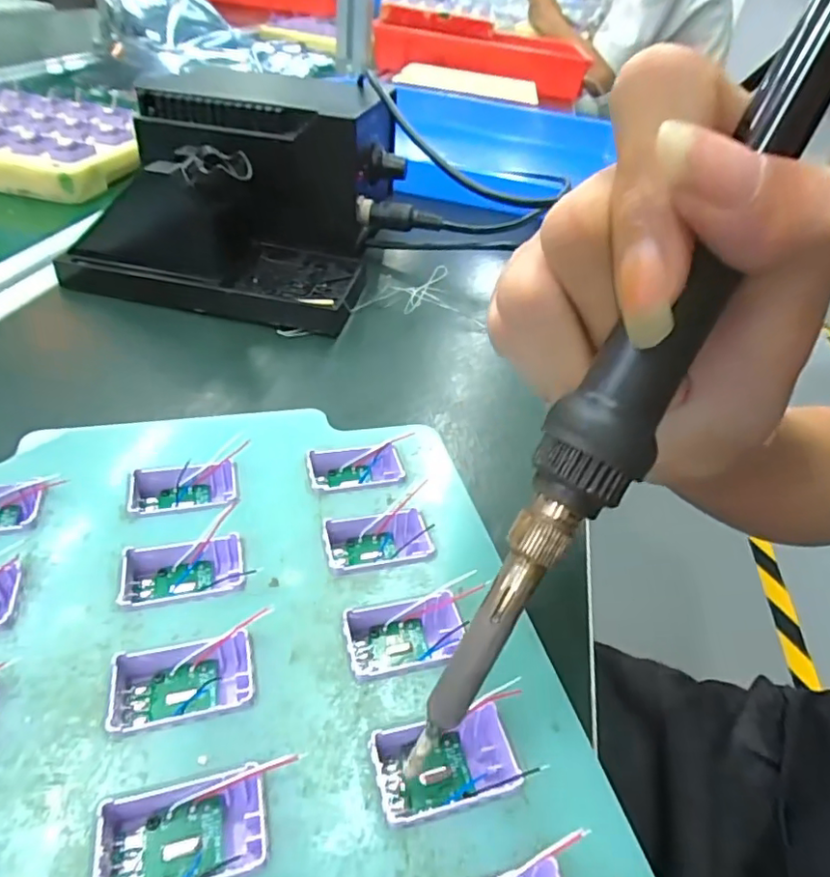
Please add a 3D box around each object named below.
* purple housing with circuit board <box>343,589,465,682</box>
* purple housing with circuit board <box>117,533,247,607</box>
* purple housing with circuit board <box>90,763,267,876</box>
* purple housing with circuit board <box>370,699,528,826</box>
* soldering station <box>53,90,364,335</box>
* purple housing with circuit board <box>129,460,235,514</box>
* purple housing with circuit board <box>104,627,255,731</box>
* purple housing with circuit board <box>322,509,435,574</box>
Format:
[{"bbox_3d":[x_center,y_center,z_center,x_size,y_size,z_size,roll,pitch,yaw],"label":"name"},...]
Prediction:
[{"bbox_3d":[-0.003,0.054,0.154,0.031,0.010,0.020,-5,40,-15],"label":"purple housing with circuit board"},{"bbox_3d":[-0.065,0.039,0.162,0.031,0.012,0.022,-7,41,-18],"label":"purple housing with circuit board"},{"bbox_3d":[-0.046,0.080,0.115,0.031,0.010,0.018,-6,41,-16],"label":"purple housing with circuit board"},{"bbox_3d":[0.007,0.075,0.133,0.034,0.009,0.019,-9,42,-20],"label":"purple housing with circuit board"},{"bbox_3d":[-0.109,-0.133,0.326,0.151,0.088,0.107,8,40,-3],"label":"soldering station"},{"bbox_3d":[-0.074,0.018,0.185,0.032,0.012,0.020,-9,44,-21],"label":"purple housing with circuit board"},{"bbox_3d":[-0.056,0.060,0.140,0.031,0.012,0.021,-6,41,-17],"label":"purple housing with circuit board"},{"bbox_3d":[-0.012,0.033,0.178,0.032,0.011,0.023,-5,40,-15],"label":"purple housing with circuit board"}]

